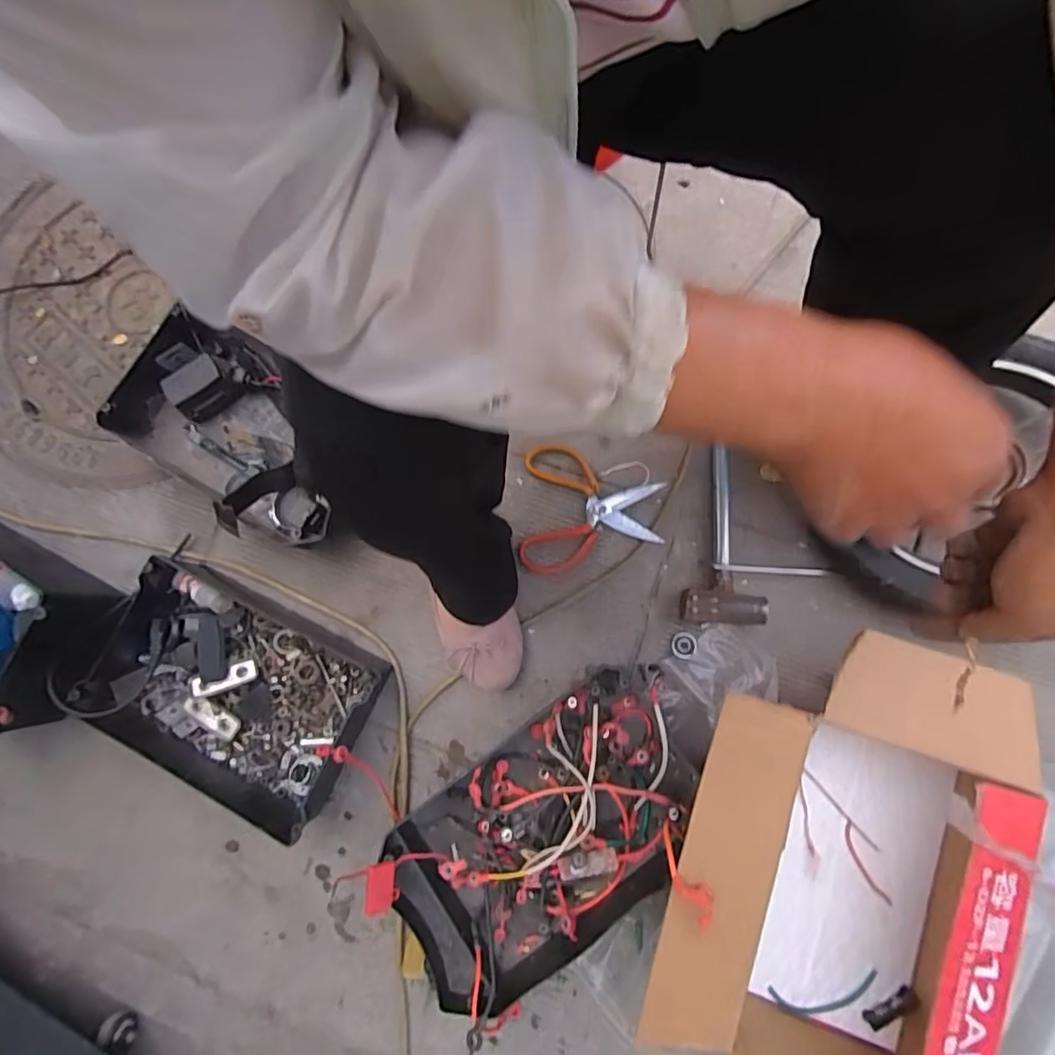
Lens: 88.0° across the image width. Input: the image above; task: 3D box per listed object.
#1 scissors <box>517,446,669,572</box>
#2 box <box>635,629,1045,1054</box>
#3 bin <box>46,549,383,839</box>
[{"bbox_3d":[0.084,-0.024,0.725,0.179,0.010,0.171,2,80,7],"label":"scissors"},{"bbox_3d":[0.300,0.366,0.564,0.323,0.174,0.519,17,83,7],"label":"box"},{"bbox_3d":[-0.392,0.206,0.700,0.376,0.086,0.229,25,83,10],"label":"bin"}]

